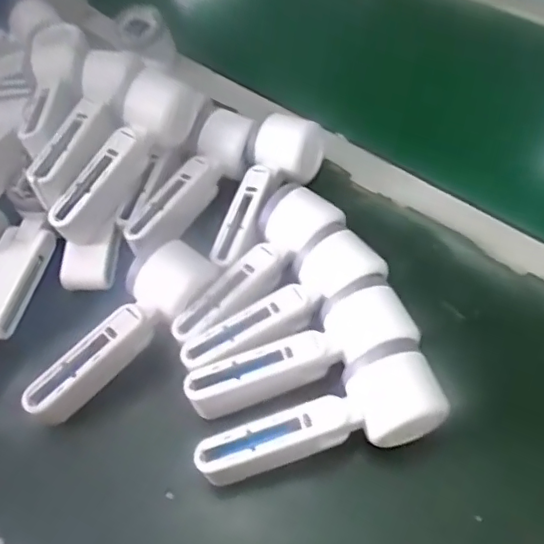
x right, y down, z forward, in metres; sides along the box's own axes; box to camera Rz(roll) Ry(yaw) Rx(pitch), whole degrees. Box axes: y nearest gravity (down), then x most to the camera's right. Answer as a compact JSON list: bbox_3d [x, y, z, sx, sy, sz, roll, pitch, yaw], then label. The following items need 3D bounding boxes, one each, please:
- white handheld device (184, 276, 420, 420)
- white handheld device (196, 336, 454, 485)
[{"bbox_3d":[0.022,0.062,0.418,0.169,0.053,0.056,-23,56,-12],"label":"white handheld device"},{"bbox_3d":[0.033,0.103,0.385,0.169,0.050,0.058,-20,56,-9],"label":"white handheld device"}]

